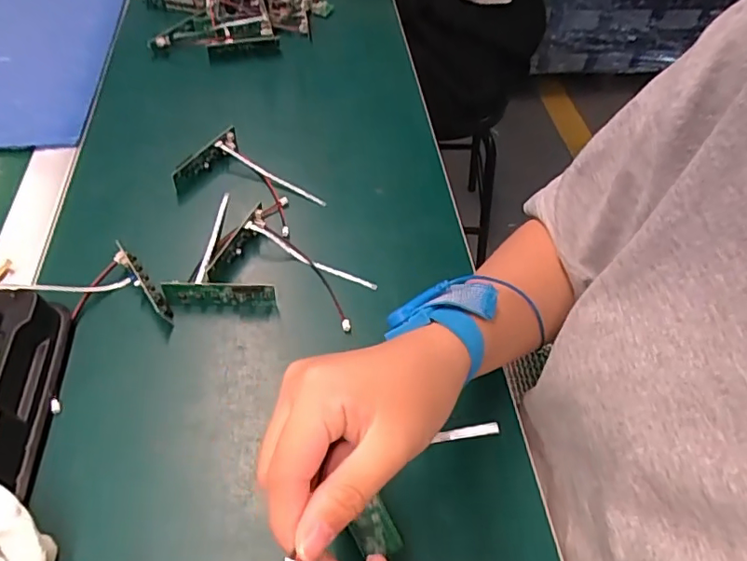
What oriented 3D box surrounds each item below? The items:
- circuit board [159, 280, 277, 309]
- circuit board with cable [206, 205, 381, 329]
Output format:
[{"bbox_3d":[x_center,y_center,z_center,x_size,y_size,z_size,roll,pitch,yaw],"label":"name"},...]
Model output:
[{"bbox_3d":[-0.116,0.010,0.402,0.083,0.023,0.009,4,52,1],"label":"circuit board"},{"bbox_3d":[-0.067,-0.007,0.426,0.130,0.019,0.077,24,55,17],"label":"circuit board with cable"}]

